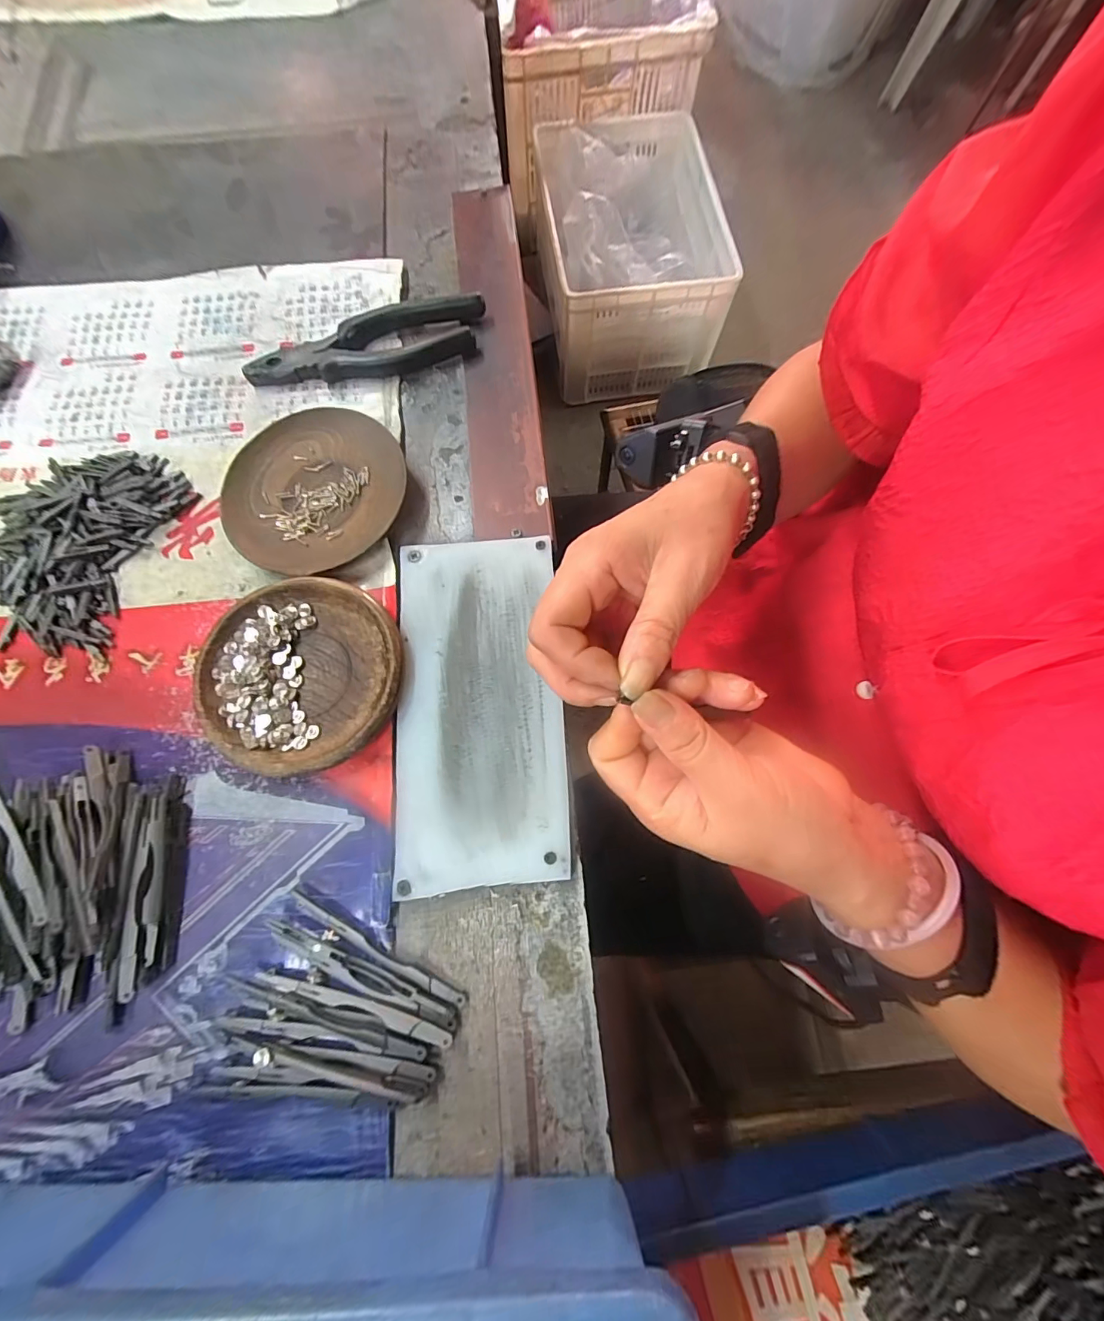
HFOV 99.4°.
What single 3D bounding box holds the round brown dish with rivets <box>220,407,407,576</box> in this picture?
[{"bbox_3d":[-0.154,-0.109,0.303,0.109,0.016,0.114,0,75,2],"label":"round brown dish with rivets"}]

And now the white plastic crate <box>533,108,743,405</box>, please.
[{"bbox_3d":[0.159,-0.905,1.024,0.352,0.247,0.538,-7,74,-2],"label":"white plastic crate"}]

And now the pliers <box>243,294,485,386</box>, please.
[{"bbox_3d":[-0.129,-0.221,0.332,0.168,0.016,0.049,-21,75,-4],"label":"pliers"}]

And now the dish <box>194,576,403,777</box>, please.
[{"bbox_3d":[-0.142,0.007,0.268,0.110,0.017,0.110,0,75,2],"label":"dish"}]

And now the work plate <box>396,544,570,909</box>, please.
[{"bbox_3d":[-0.042,0.021,0.267,0.091,0.010,0.195,-4,75,0],"label":"work plate"}]

